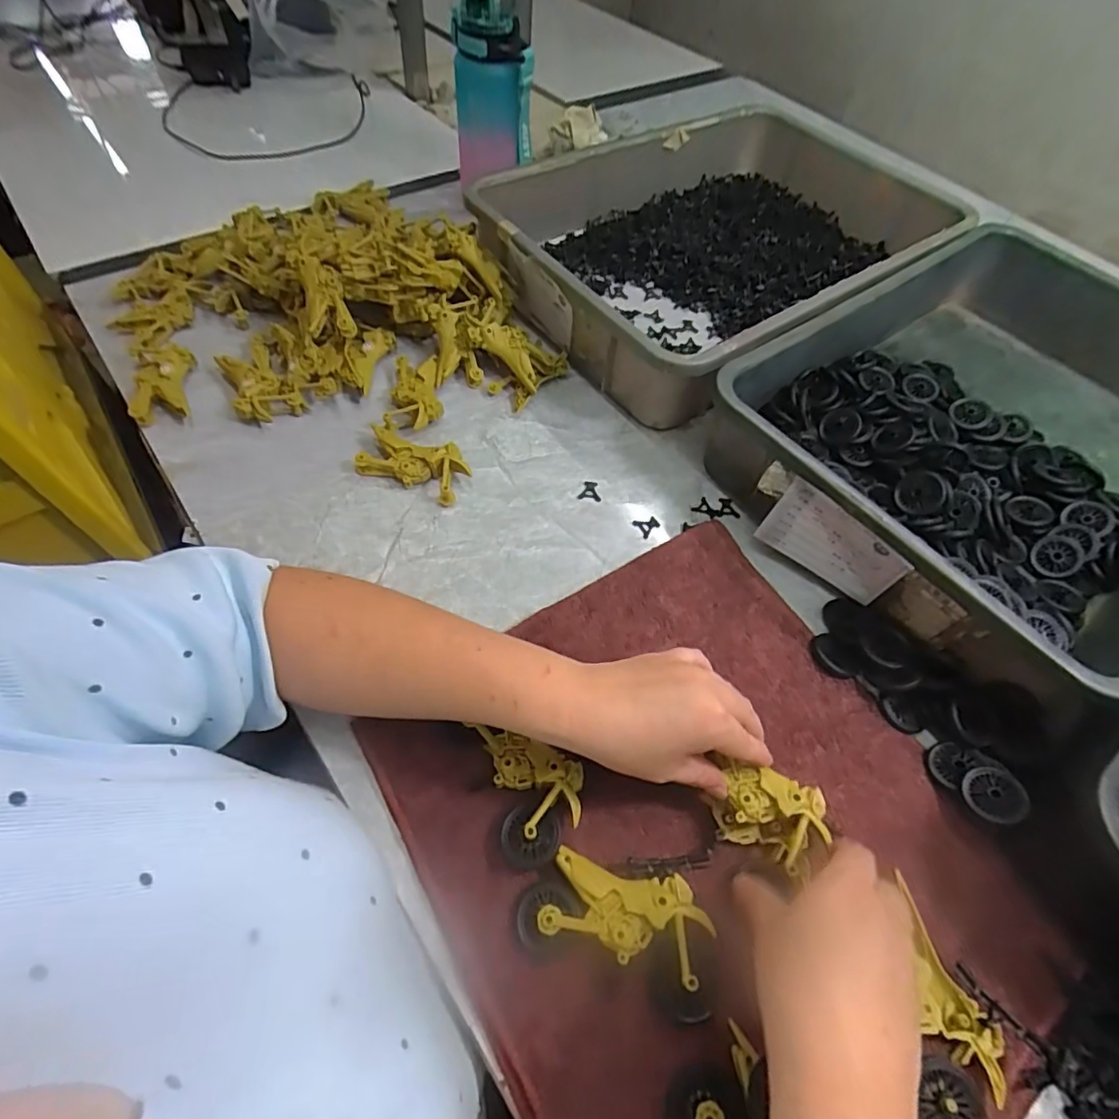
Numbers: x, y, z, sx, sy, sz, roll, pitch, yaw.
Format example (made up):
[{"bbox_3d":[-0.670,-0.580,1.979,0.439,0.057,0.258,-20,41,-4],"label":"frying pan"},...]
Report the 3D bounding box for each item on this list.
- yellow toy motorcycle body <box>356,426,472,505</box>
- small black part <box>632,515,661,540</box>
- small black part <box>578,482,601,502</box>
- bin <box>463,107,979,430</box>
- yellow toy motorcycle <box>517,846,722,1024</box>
[{"bbox_3d":[-0.135,-0.090,0.511,0.101,0.029,0.047,21,58,9],"label":"yellow toy motorcycle body"},{"bbox_3d":[0.079,-0.031,0.508,0.022,0.004,0.021,-30,64,-21],"label":"small black part"},{"bbox_3d":[0.029,-0.064,0.523,0.021,0.004,0.021,12,57,3],"label":"small black part"},{"bbox_3d":[0.191,-0.391,0.693,0.542,0.102,0.410,-32,65,-23],"label":"bin"},{"bbox_3d":[0.038,0.214,0.332,0.114,0.021,0.061,20,58,9],"label":"yellow toy motorcycle"}]

